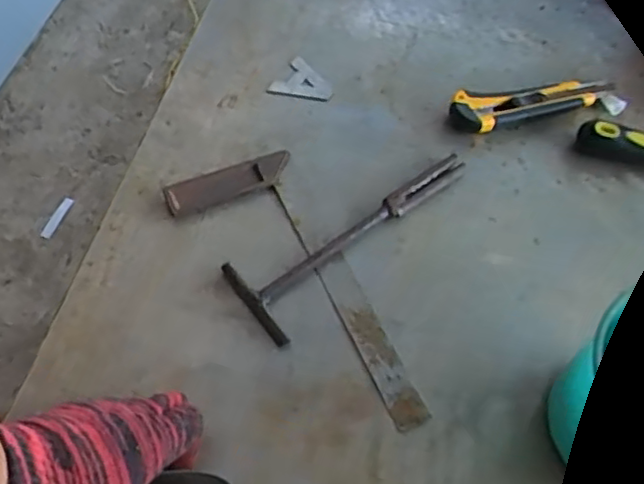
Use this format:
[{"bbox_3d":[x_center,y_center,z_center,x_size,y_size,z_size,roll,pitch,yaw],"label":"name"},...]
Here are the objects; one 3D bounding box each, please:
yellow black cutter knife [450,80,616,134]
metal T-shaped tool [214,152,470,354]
[{"bbox_3d":[0.202,-0.132,0.611,0.163,0.015,0.036,-9,60,-8],"label":"yellow black cutter knife"},{"bbox_3d":[0.037,-0.007,0.519,0.228,0.013,0.069,-32,66,-20],"label":"metal T-shaped tool"}]

